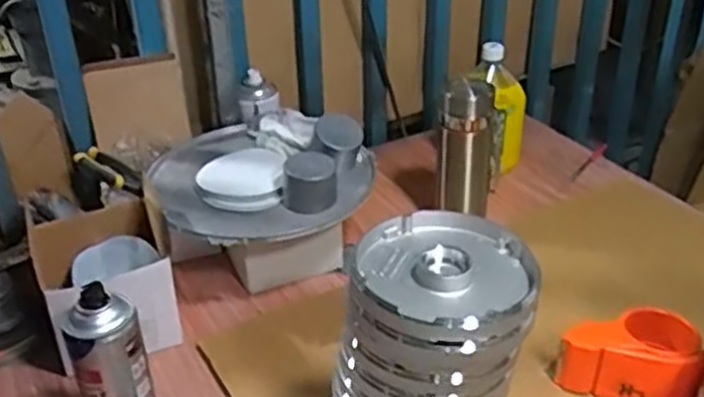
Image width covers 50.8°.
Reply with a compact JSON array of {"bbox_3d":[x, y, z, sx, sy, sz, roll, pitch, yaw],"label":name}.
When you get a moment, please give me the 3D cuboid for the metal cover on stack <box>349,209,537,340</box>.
[{"bbox_3d":[0.077,0.051,0.567,0.139,0.020,0.130,24,40,35],"label":"metal cover on stack"}]

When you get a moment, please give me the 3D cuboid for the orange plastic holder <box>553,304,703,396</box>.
[{"bbox_3d":[0.279,0.155,0.757,0.130,0.055,0.094,6,34,15],"label":"orange plastic holder"}]

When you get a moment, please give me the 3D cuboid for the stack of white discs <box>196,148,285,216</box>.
[{"bbox_3d":[-0.132,-0.029,0.902,0.101,0.018,0.132,-3,32,-2],"label":"stack of white discs"}]

